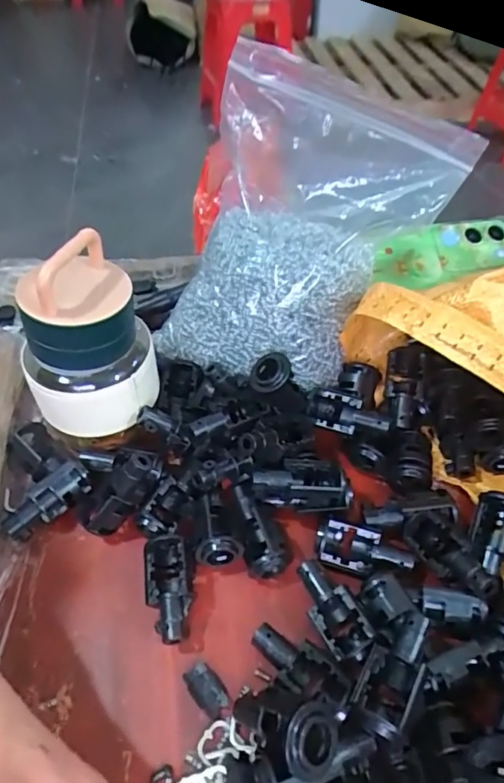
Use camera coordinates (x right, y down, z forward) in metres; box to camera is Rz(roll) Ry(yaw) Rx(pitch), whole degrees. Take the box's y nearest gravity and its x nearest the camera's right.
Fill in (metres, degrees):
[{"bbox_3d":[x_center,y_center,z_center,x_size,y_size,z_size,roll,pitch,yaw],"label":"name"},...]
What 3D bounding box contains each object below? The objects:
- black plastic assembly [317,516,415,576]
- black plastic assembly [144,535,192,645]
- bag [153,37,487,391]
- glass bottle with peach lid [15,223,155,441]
[{"bbox_3d":[0.063,0.089,0.281,0.051,0.020,0.020,11,50,10],"label":"black plastic assembly"},{"bbox_3d":[-0.045,0.106,0.269,0.023,0.026,0.052,-9,50,-7],"label":"black plastic assembly"},{"bbox_3d":[0.037,-0.104,0.326,0.165,0.148,0.150,18,52,15],"label":"bag"},{"bbox_3d":[-0.099,-0.030,0.295,0.072,0.114,0.061,-17,51,-14],"label":"glass bottle with peach lid"}]

